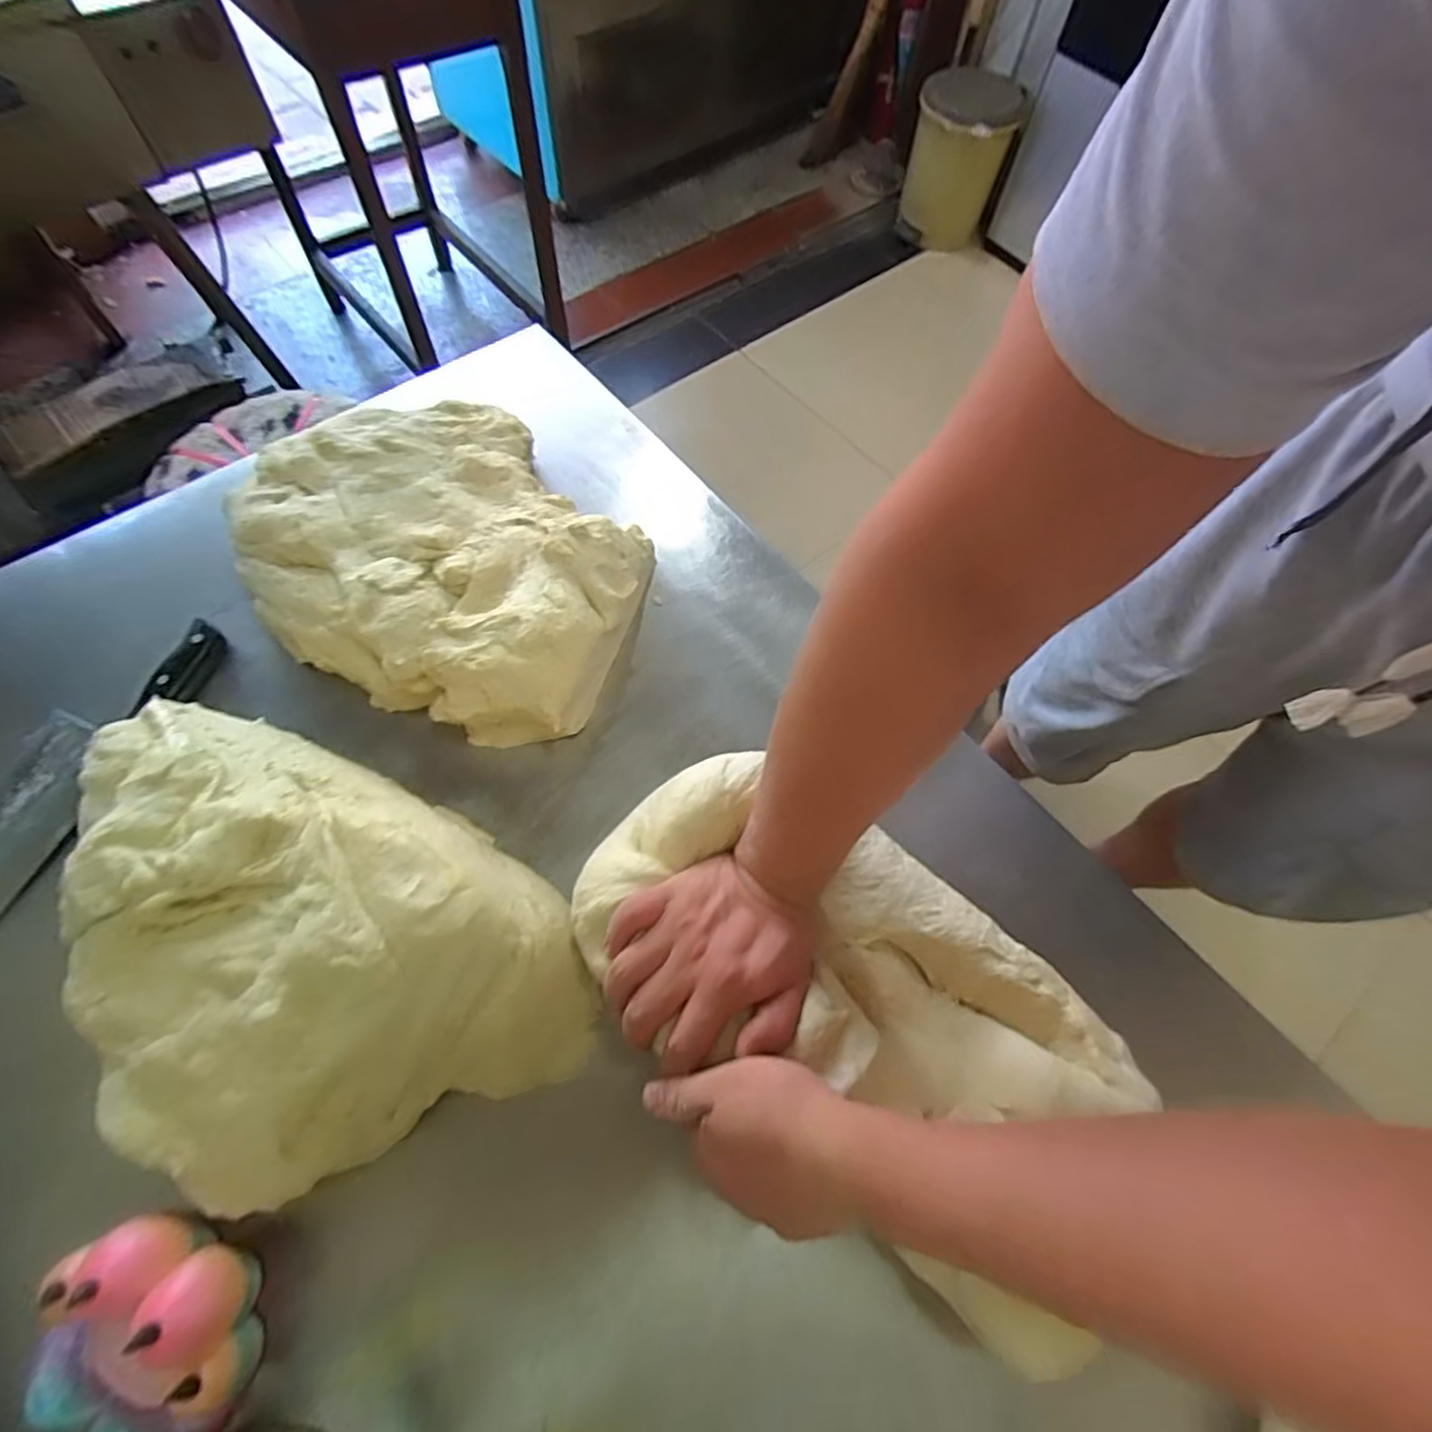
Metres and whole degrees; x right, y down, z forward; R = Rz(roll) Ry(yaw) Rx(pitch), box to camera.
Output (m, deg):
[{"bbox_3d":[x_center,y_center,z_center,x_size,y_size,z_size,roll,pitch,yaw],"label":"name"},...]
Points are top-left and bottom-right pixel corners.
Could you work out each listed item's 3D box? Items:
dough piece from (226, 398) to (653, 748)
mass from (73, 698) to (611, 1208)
[{"bbox_3d":[-0.244,-0.161,0.634,0.364,0.086,0.307,22,65,7],"label":"dough piece"},{"bbox_3d":[-0.279,0.112,0.485,0.288,0.117,0.363,-20,67,-13],"label":"mass"}]

